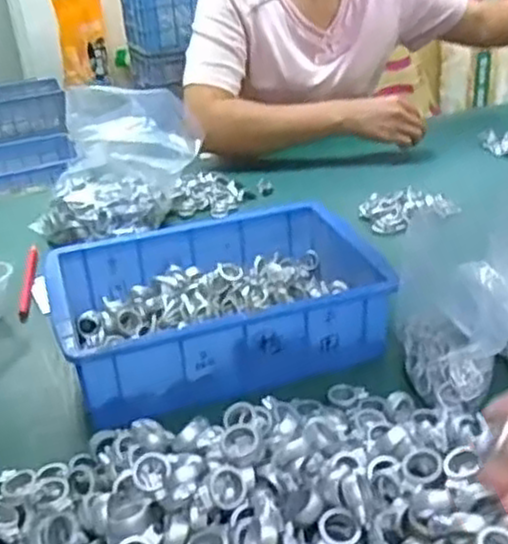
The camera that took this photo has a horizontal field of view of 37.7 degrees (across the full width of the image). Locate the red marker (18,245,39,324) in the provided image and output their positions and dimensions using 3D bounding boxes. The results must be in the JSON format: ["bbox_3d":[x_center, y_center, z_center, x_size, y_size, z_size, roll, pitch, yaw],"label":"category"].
[{"bbox_3d":[-0.265,0.006,0.873,0.014,0.017,0.164,-9,28,-7],"label":"red marker"}]

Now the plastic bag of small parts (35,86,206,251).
[{"bbox_3d":[-0.186,-0.142,0.961,0.201,0.149,0.188,0,28,10],"label":"plastic bag of small parts"}]

